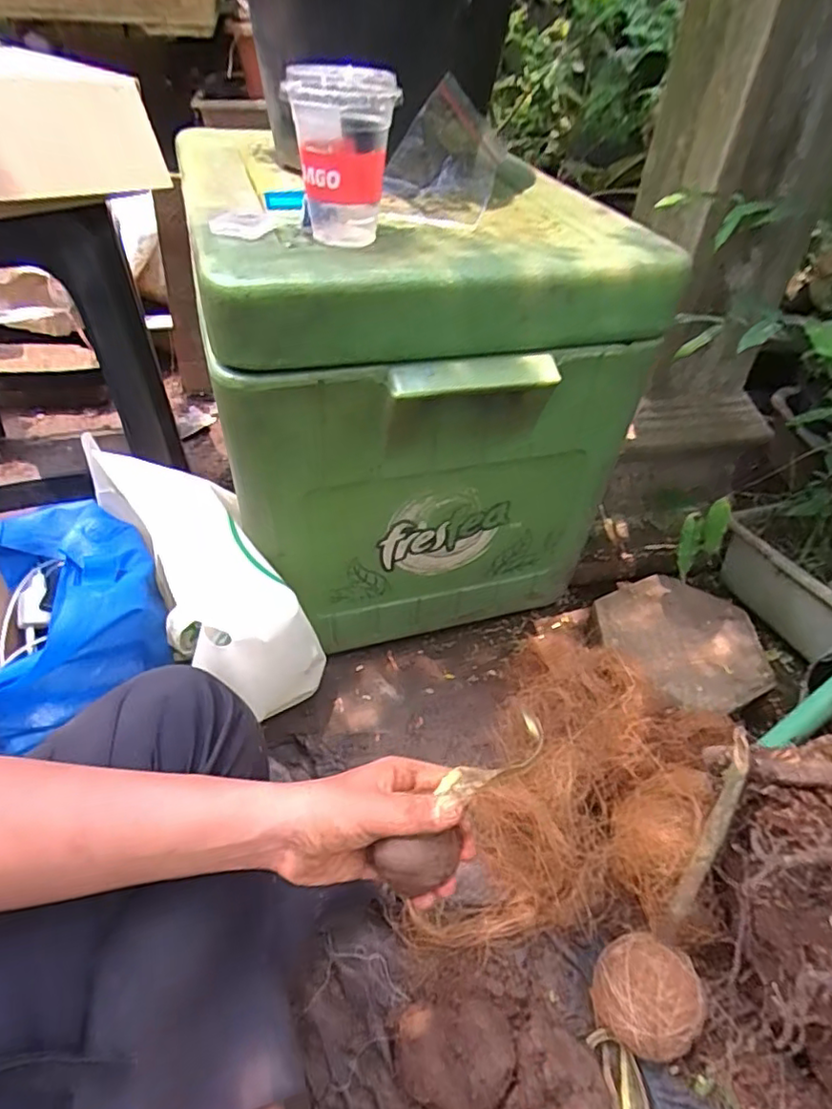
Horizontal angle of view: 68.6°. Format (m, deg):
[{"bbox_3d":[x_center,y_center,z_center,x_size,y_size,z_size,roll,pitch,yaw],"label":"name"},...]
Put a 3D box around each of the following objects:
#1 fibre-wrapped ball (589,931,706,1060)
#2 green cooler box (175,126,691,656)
[{"bbox_3d":[0.192,0.373,0.515,0.074,0.081,0.080,3,44,-3],"label":"fibre-wrapped ball"},{"bbox_3d":[-0.011,-0.174,0.750,0.412,0.451,0.369,-9,46,-14],"label":"green cooler box"}]

